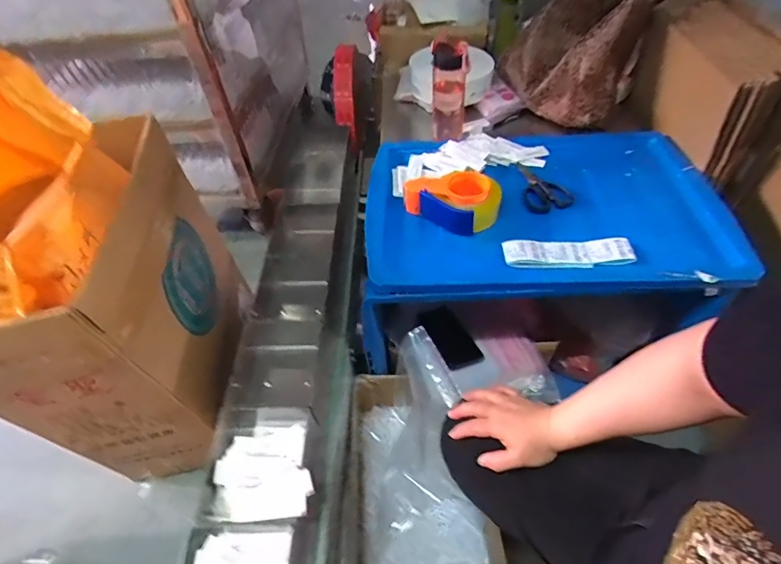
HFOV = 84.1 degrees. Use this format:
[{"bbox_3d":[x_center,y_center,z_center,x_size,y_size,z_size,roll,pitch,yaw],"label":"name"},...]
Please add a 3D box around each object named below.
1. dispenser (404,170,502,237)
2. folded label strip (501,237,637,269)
[{"bbox_3d":[0.120,-0.151,0.798,0.153,0.069,0.122,32,59,27],"label":"dispenser"},{"bbox_3d":[0.297,-0.050,0.723,0.208,0.015,0.055,0,50,5],"label":"folded label strip"}]

